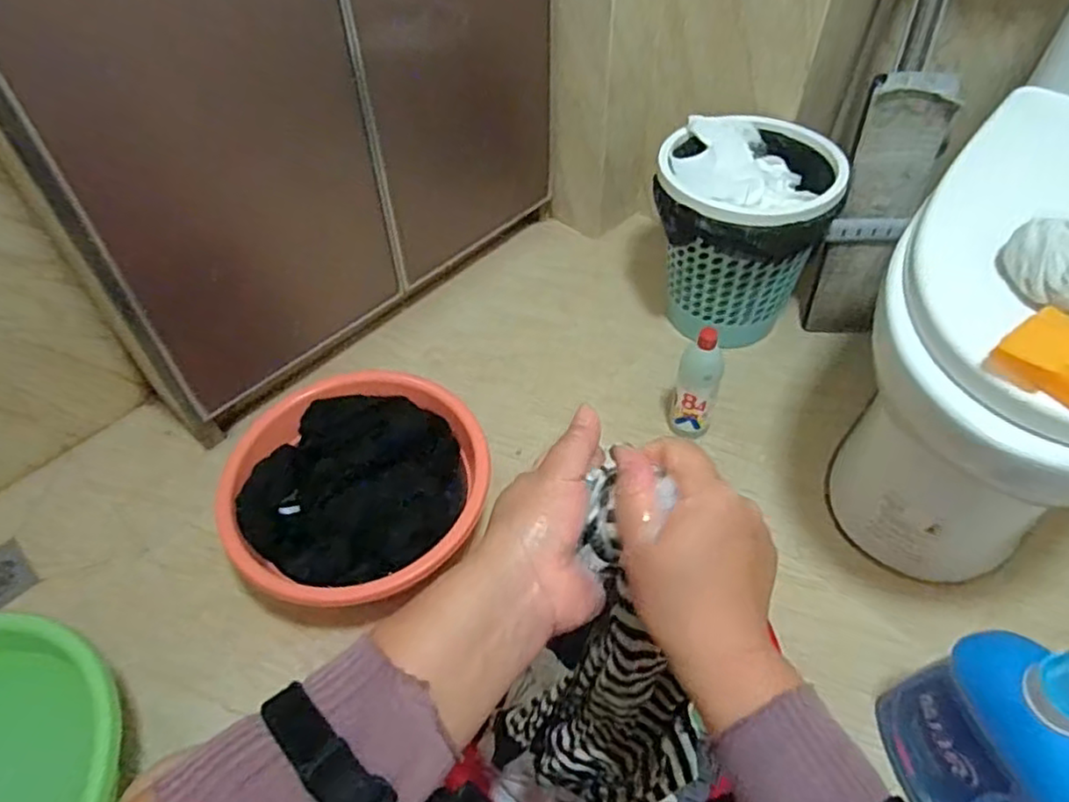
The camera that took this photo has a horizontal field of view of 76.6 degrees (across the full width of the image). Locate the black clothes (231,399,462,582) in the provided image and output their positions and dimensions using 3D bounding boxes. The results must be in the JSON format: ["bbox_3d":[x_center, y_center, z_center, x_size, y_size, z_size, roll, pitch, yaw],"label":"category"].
[{"bbox_3d":[-0.232,0.113,0.902,0.262,0.076,0.247,3,51,4],"label":"black clothes"}]

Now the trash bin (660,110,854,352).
[{"bbox_3d":[0.323,-0.260,1.098,0.256,0.284,0.262,0,51,0],"label":"trash bin"}]

